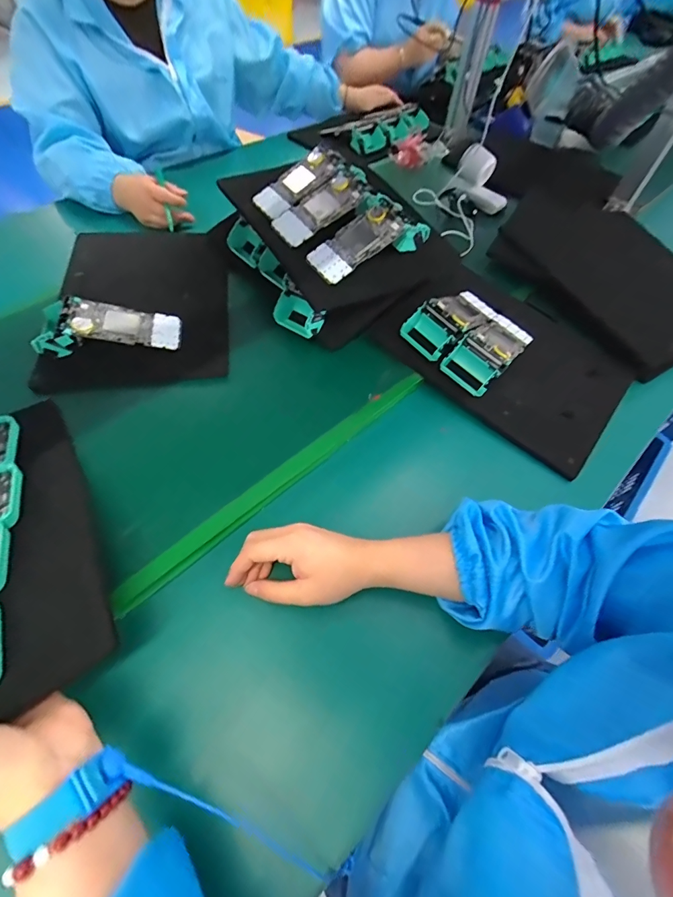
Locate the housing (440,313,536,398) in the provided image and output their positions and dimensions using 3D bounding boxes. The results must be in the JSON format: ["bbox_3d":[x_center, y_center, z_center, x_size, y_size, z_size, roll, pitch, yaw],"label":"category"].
[{"bbox_3d":[0.226,-0.150,0.562,0.163,0.048,0.083,-40,69,-24],"label":"housing"}]

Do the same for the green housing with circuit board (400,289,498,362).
[{"bbox_3d":[0.175,-0.193,0.575,0.155,0.052,0.073,-35,67,-22],"label":"green housing with circuit board"}]

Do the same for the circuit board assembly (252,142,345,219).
[{"bbox_3d":[-0.058,-0.421,0.605,0.151,0.021,0.080,-43,69,-5],"label":"circuit board assembly"}]

